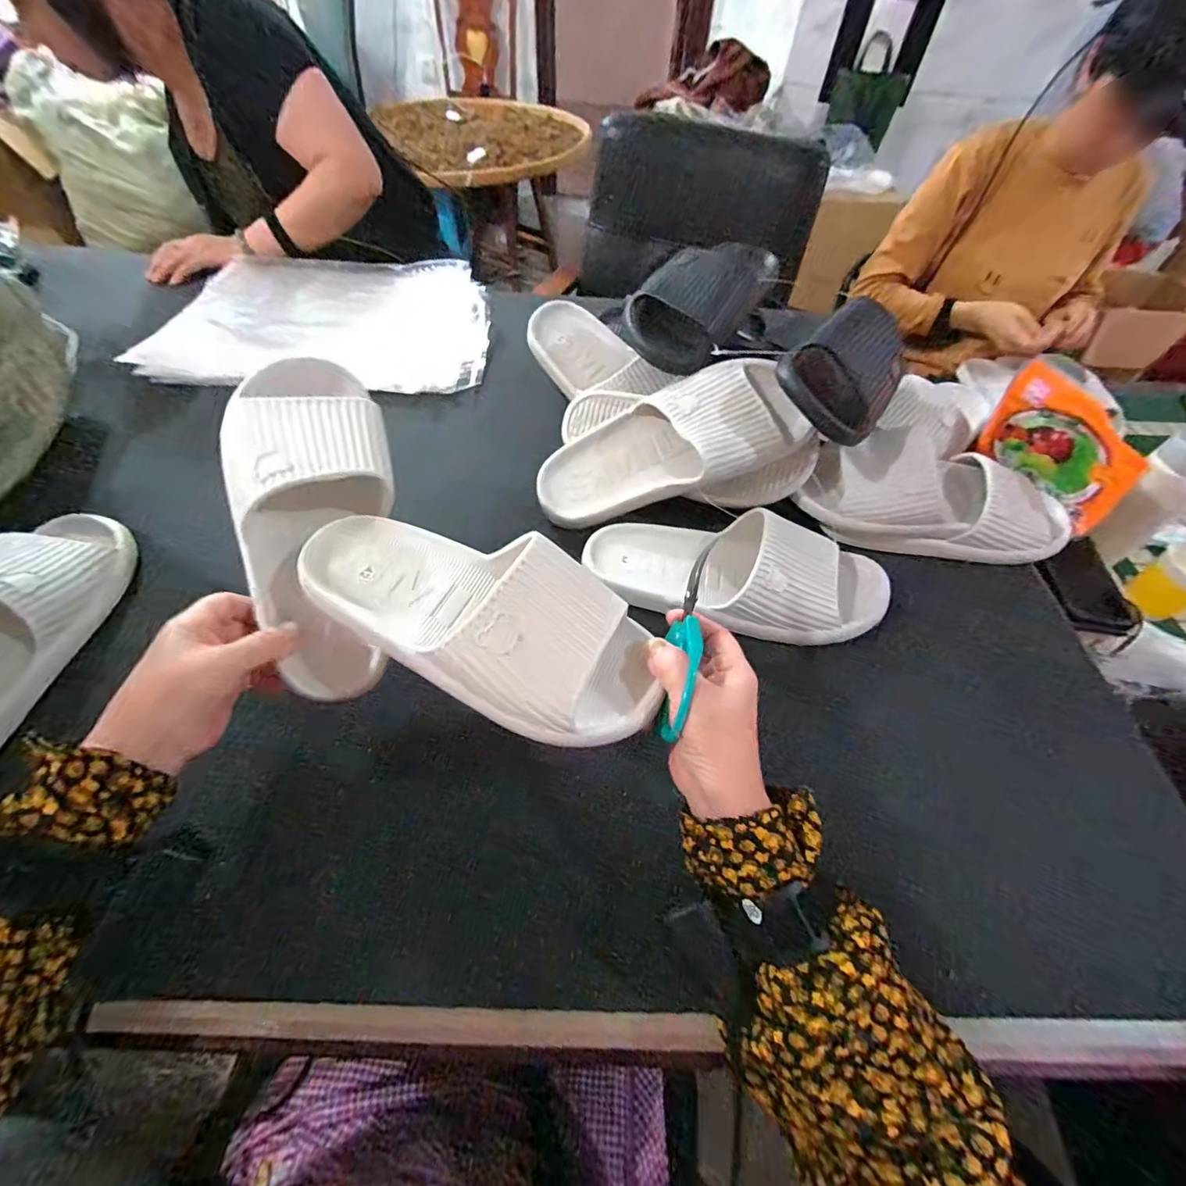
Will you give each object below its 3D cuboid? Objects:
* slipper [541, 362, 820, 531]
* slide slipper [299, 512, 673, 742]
[{"bbox_3d":[0.077,-0.141,0.521,0.287,0.105,0.111,-18,54,14],"label":"slipper"},{"bbox_3d":[-0.079,0.015,0.339,0.255,0.091,0.103,24,57,15],"label":"slide slipper"}]

